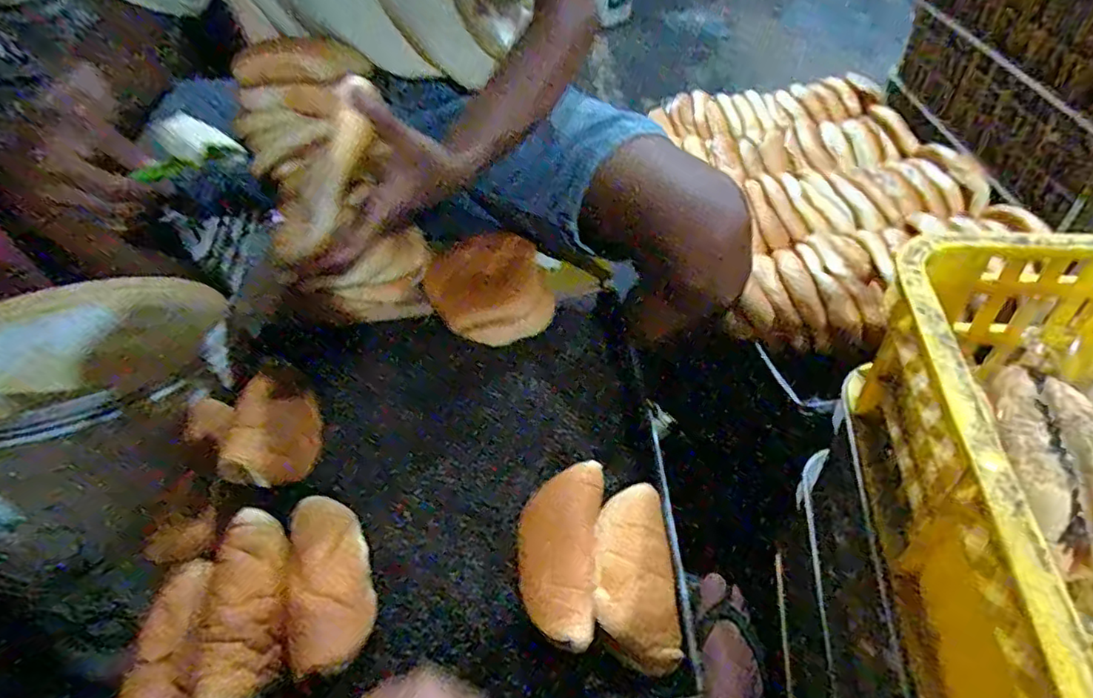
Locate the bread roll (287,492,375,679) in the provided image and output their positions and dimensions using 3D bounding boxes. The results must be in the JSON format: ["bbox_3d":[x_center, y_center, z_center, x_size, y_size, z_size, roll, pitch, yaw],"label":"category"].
[{"bbox_3d":[-0.179,0.191,0.493,0.064,0.045,0.134,-12,48,-7],"label":"bread roll"}]

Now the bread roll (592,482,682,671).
[{"bbox_3d":[0.072,0.184,0.496,0.069,0.041,0.150,-3,48,0],"label":"bread roll"}]

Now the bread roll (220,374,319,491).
[{"bbox_3d":[-0.249,0.080,0.550,0.057,0.068,0.093,-4,48,0],"label":"bread roll"}]

